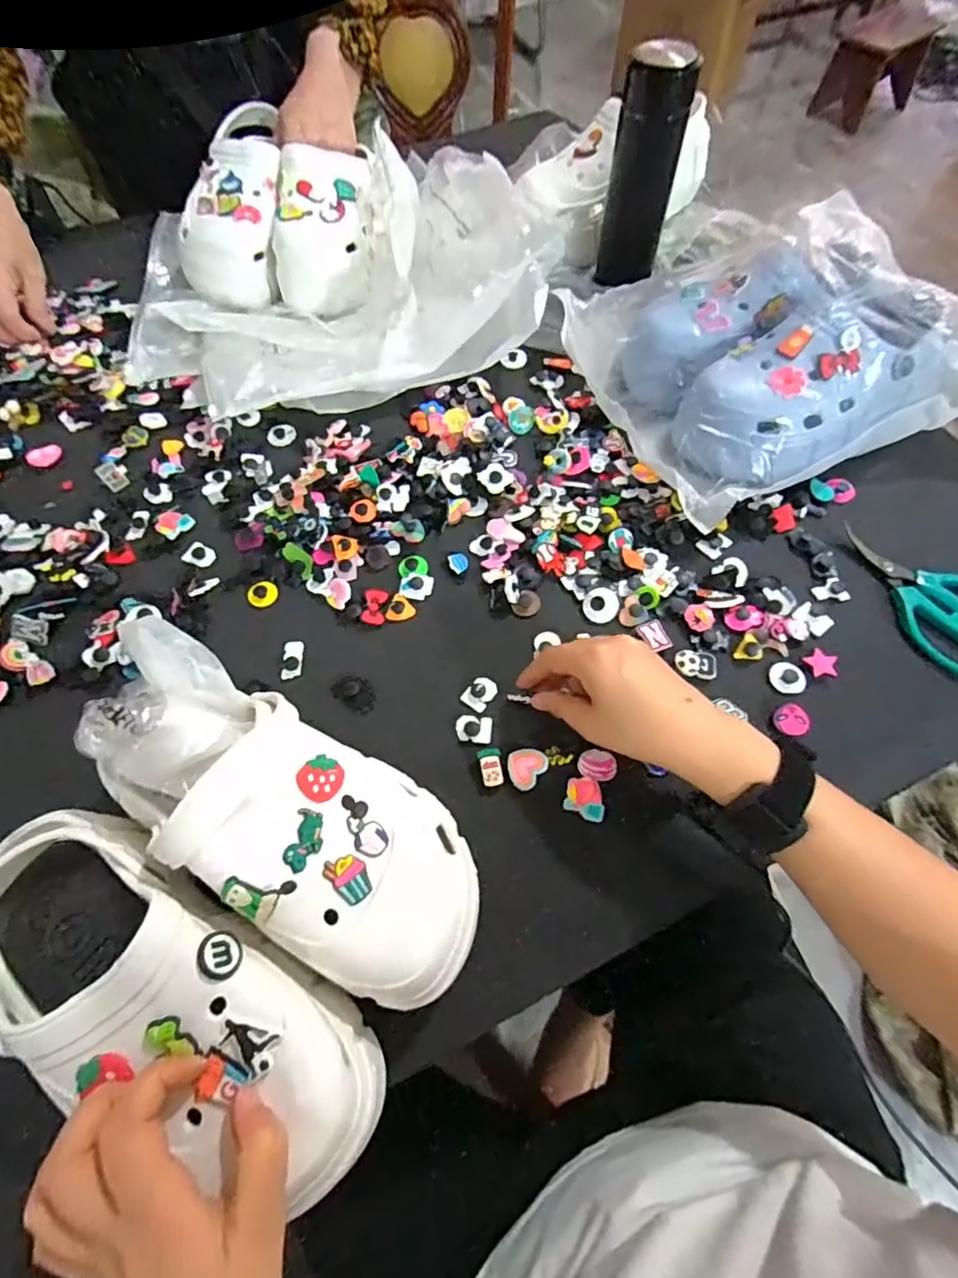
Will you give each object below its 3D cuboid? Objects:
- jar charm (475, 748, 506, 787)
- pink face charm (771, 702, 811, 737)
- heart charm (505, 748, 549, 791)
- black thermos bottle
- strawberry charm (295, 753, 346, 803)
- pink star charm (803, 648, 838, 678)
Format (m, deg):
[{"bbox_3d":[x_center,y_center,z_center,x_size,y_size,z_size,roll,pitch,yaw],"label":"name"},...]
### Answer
[{"bbox_3d":[0.009,0.091,0.400,0.016,0.007,0.025,-15,64,-7],"label":"jar charm"},{"bbox_3d":[0.226,0.059,0.411,0.023,0.012,0.024,0,63,1],"label":"pink face charm"},{"bbox_3d":[0.035,0.091,0.400,0.028,0.005,0.027,0,63,1],"label":"heart charm"},{"bbox_3d":[0.160,-0.458,0.562,0.068,0.176,0.055,9,64,5],"label":"black thermos bottle"},{"bbox_3d":[-0.089,0.079,0.321,0.025,0.004,0.025,8,64,-17],"label":"strawberry charm"},{"bbox_3d":[0.258,0.018,0.430,0.022,0.008,0.019,8,62,5],"label":"pink star charm"}]

